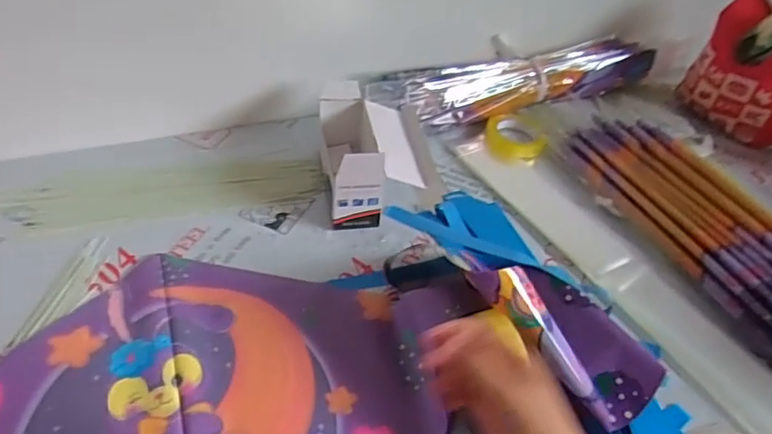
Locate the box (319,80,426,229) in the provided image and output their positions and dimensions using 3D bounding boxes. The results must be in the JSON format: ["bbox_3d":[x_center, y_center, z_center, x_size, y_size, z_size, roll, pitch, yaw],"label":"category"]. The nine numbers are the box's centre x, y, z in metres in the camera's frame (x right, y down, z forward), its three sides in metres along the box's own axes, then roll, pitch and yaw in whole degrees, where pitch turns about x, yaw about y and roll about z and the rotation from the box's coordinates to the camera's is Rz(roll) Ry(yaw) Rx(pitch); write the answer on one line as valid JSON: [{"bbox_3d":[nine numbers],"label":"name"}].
[{"bbox_3d":[-0.031,-0.108,0.950,0.144,0.124,0.229,-5,44,-10],"label":"box"}]

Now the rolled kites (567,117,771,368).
[{"bbox_3d":[0.506,-0.002,0.931,0.198,0.052,0.548,-17,48,-21],"label":"rolled kites"}]

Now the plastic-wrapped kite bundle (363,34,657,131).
[{"bbox_3d":[0.261,-0.274,1.163,0.641,0.088,0.138,-16,47,-21],"label":"plastic-wrapped kite bundle"}]

